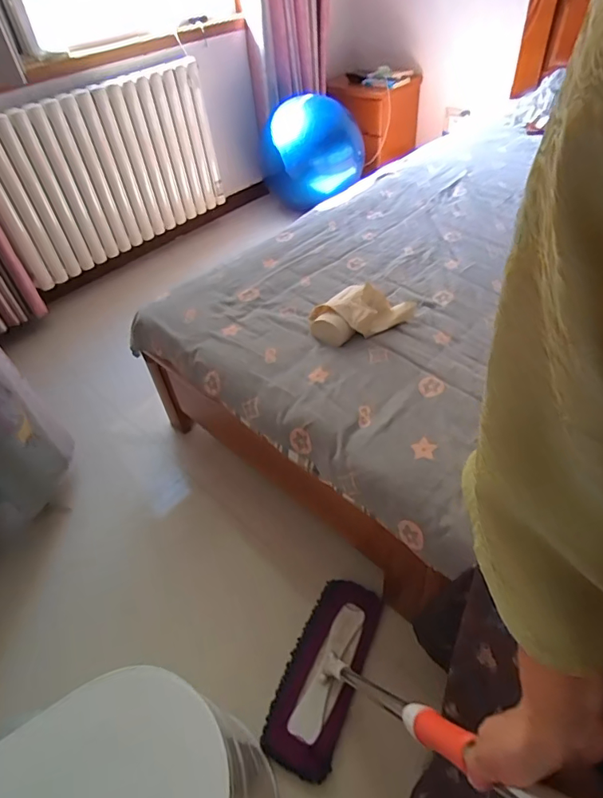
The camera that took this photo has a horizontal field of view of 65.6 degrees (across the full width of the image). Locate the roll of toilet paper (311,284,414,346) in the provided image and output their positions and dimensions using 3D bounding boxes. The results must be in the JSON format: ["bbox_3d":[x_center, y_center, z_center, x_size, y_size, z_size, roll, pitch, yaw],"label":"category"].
[{"bbox_3d":[0.141,-0.218,1.135,0.240,0.088,0.144,-30,49,-21],"label":"roll of toilet paper"}]

